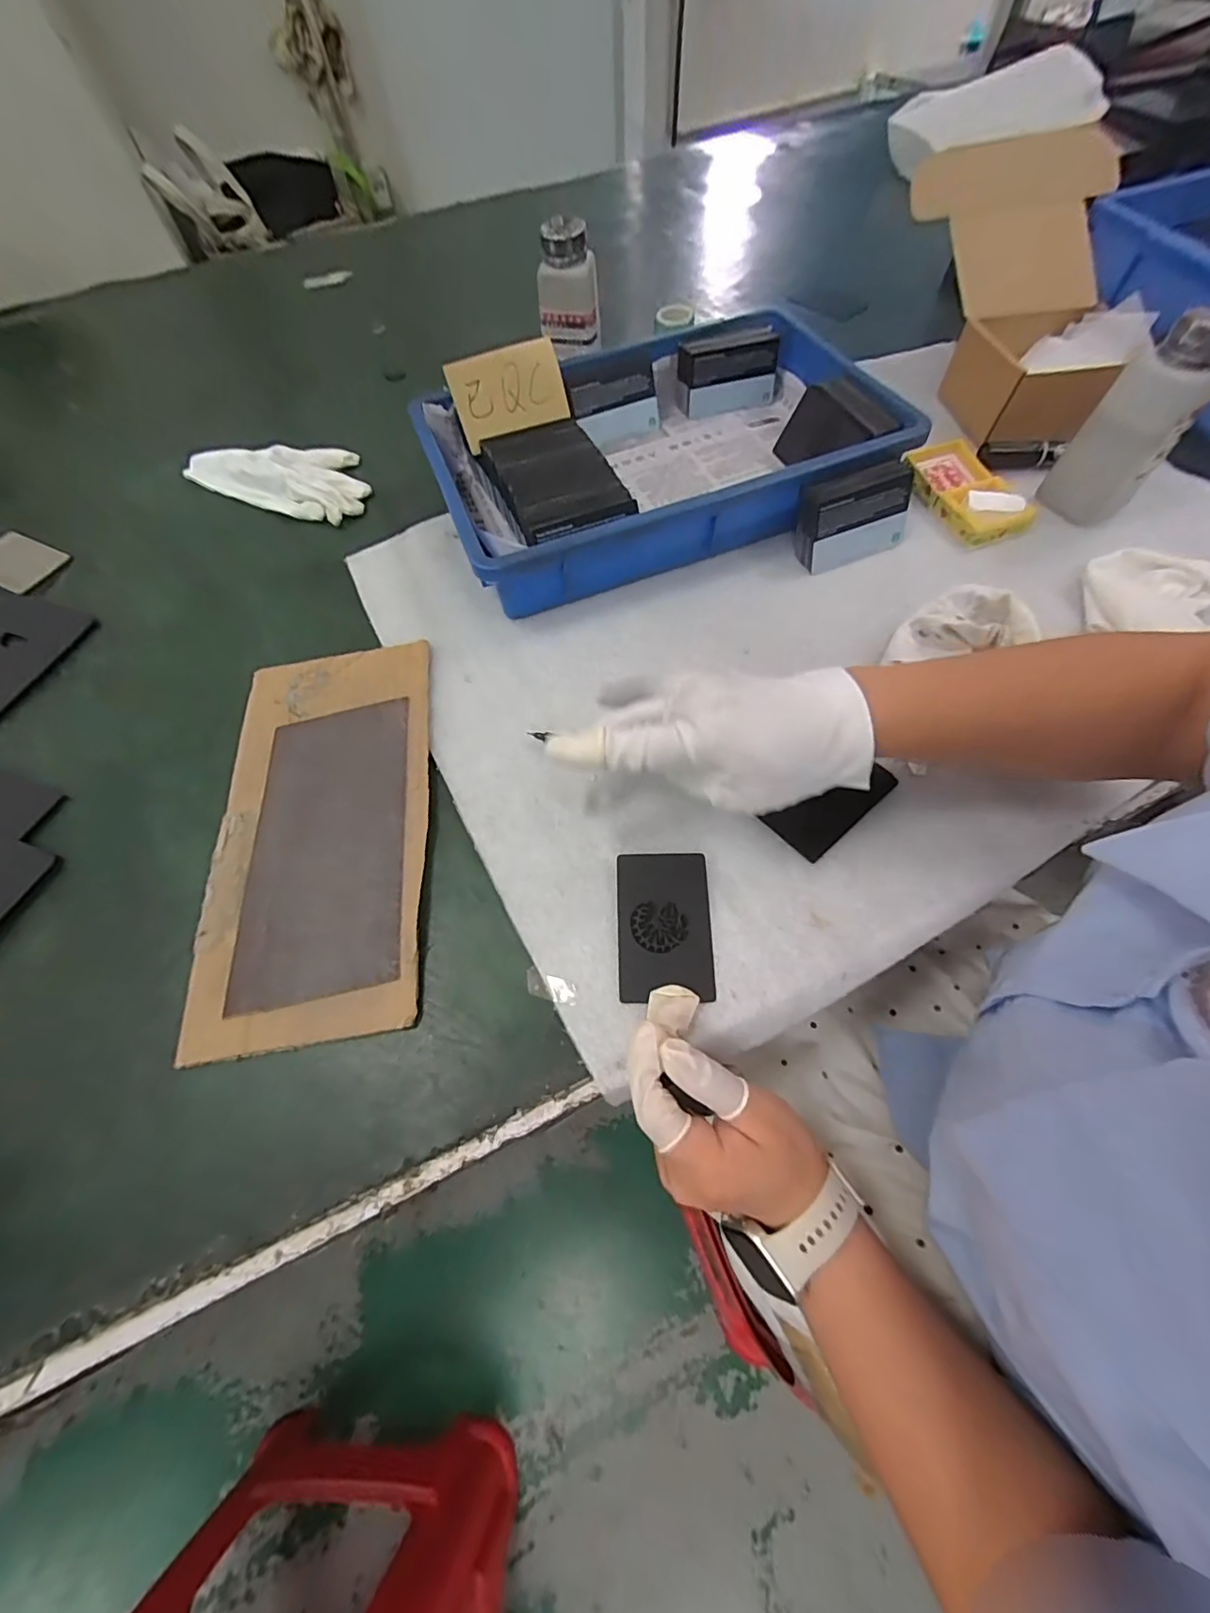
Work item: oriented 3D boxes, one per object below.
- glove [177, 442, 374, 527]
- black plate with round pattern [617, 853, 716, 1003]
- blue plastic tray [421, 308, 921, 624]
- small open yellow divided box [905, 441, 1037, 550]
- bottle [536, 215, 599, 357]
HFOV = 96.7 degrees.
[{"bbox_3d":[-0.310,-0.329,0.523,0.187,0.027,0.088,21,65,12],"label":"glove"},{"bbox_3d":[0.034,0.068,0.313,0.053,0.004,0.083,-2,69,3],"label":"black plate with round pattern"},{"bbox_3d":[0.041,-0.304,0.466,0.358,0.067,0.238,-20,64,-8],"label":"blue plastic tray"},{"bbox_3d":[0.304,-0.267,0.458,0.064,0.027,0.117,-19,63,-8],"label":"small open yellow divided box"},{"bbox_3d":[-0.032,-0.486,0.508,0.054,0.088,0.047,11,64,9],"label":"bottle"}]

